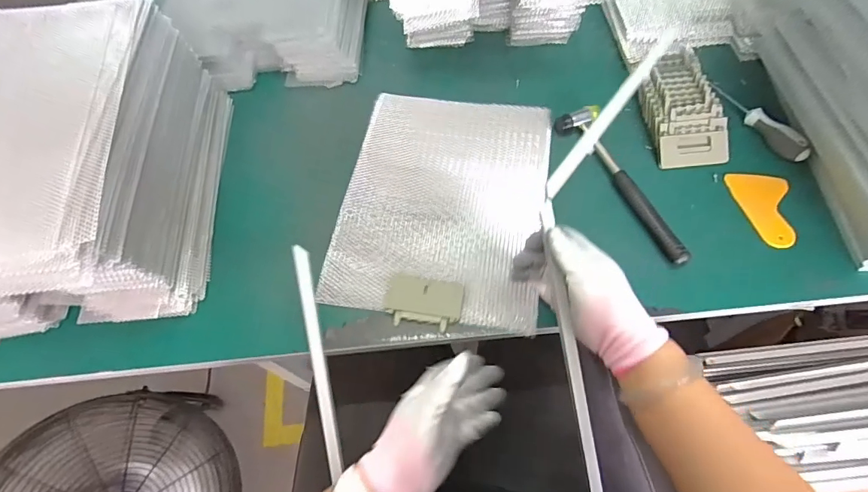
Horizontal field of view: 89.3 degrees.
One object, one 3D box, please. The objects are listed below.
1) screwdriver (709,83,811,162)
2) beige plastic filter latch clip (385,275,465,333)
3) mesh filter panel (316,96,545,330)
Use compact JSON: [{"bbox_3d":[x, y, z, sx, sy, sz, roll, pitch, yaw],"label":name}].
[{"bbox_3d":[0.425,-0.164,0.577,0.021,0.028,0.143,-32,64,-13],"label":"screwdriver"},{"bbox_3d":[-0.011,0.065,0.501,0.085,0.010,0.056,6,62,7],"label":"beige plastic filter latch clip"},{"bbox_3d":[0.014,-0.065,0.564,0.246,0.013,0.323,7,63,8],"label":"mesh filter panel"}]

